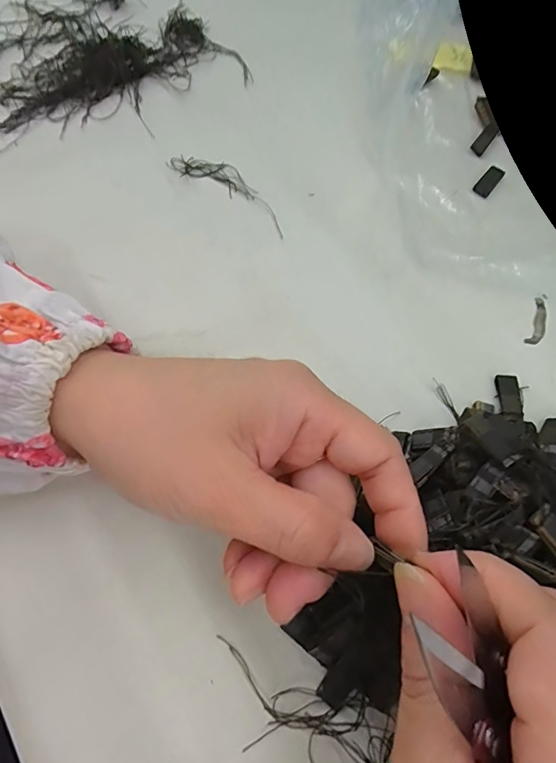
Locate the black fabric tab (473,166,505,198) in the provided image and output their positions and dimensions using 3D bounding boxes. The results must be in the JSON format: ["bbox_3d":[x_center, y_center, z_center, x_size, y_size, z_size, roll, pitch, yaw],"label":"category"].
[{"bbox_3d":[0.131,-0.125,0.271,0.010,0.004,0.027,36,72,13],"label":"black fabric tab"}]

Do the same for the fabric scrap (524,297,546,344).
[{"bbox_3d":[0.140,-0.032,0.232,0.009,0.004,0.030,23,68,9],"label":"fabric scrap"}]

